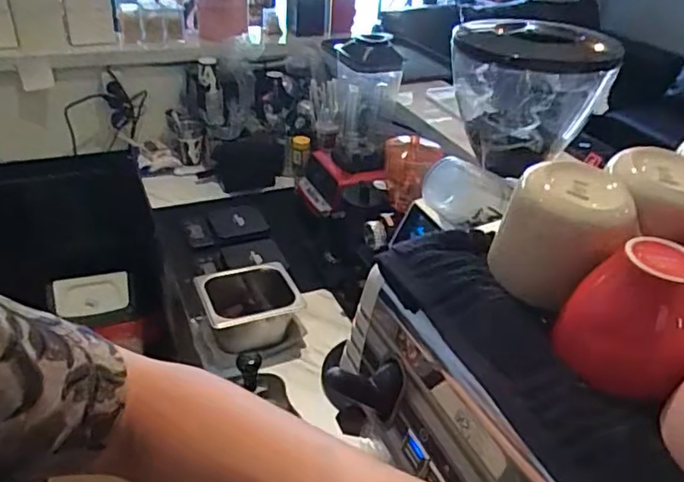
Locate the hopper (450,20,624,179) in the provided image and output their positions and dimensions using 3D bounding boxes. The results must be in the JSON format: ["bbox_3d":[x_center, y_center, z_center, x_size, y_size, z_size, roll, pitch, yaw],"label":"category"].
[{"bbox_3d":[0.259,-0.209,0.835,0.211,0.180,0.211,13,34,14],"label":"hopper"}]

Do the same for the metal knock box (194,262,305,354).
[{"bbox_3d":[-0.172,0.137,1.109,0.179,0.103,0.179,-10,36,-21],"label":"metal knock box"}]

